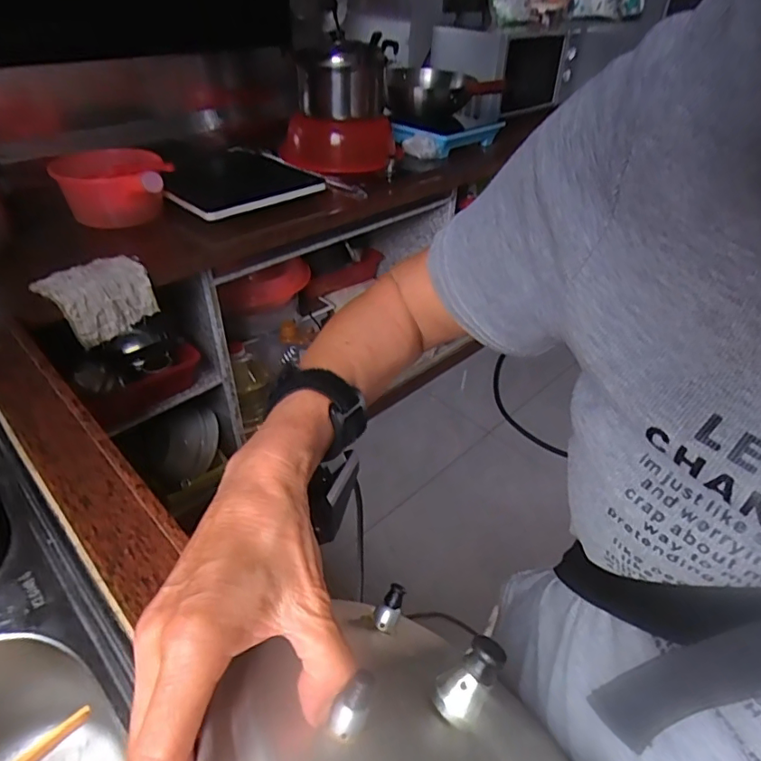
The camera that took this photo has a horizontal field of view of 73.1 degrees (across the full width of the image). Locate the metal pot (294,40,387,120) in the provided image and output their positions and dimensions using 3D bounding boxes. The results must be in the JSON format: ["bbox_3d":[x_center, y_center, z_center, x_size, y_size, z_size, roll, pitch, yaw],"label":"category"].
[{"bbox_3d":[-0.104,-0.819,1.415,0.238,0.183,0.227,1,38,-1],"label":"metal pot"}]

